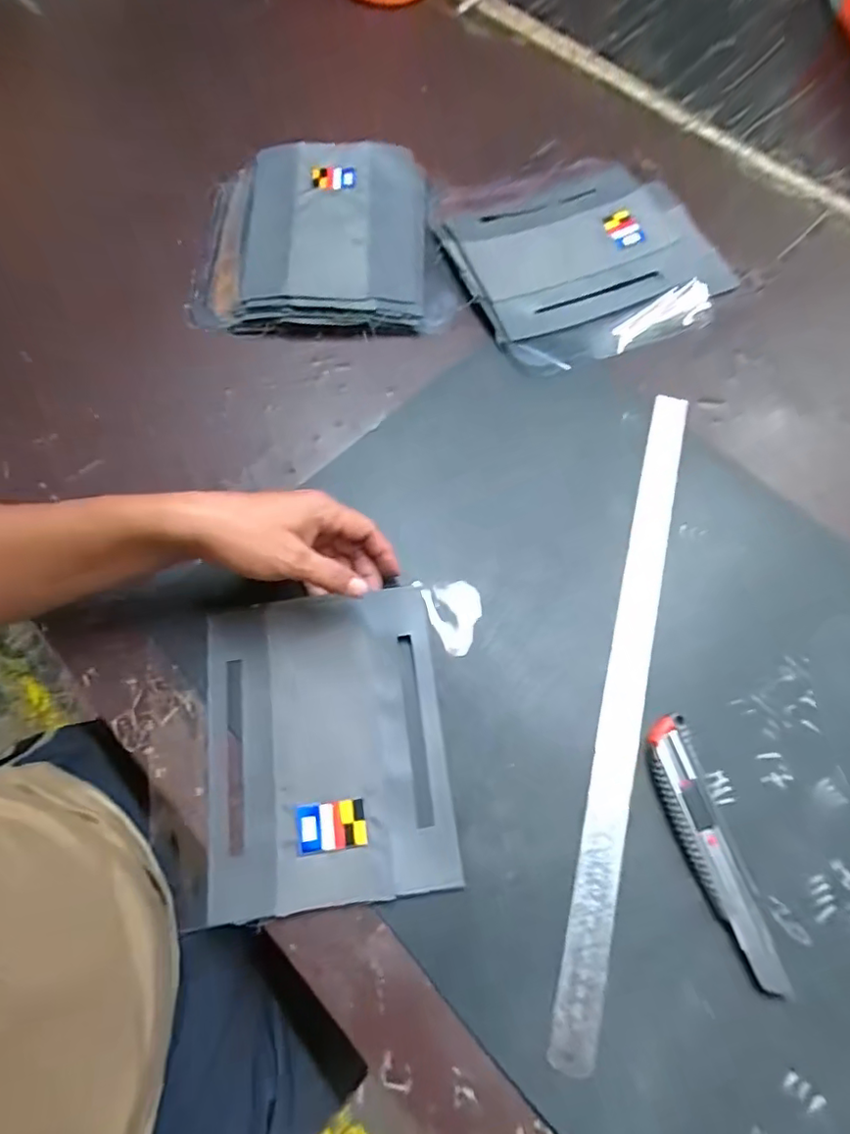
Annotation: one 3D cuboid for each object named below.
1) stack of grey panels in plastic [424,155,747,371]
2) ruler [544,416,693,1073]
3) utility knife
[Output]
[{"bbox_3d":[0.162,-0.335,0.587,0.264,0.030,0.253,-21,69,-8],"label":"stack of grey panels in plastic"},{"bbox_3d":[0.164,0.072,0.435,0.032,0.009,0.523,16,69,7],"label":"ruler"},{"bbox_3d":[0.198,0.192,0.382,0.036,0.018,0.172,-15,69,-6],"label":"utility knife"}]

